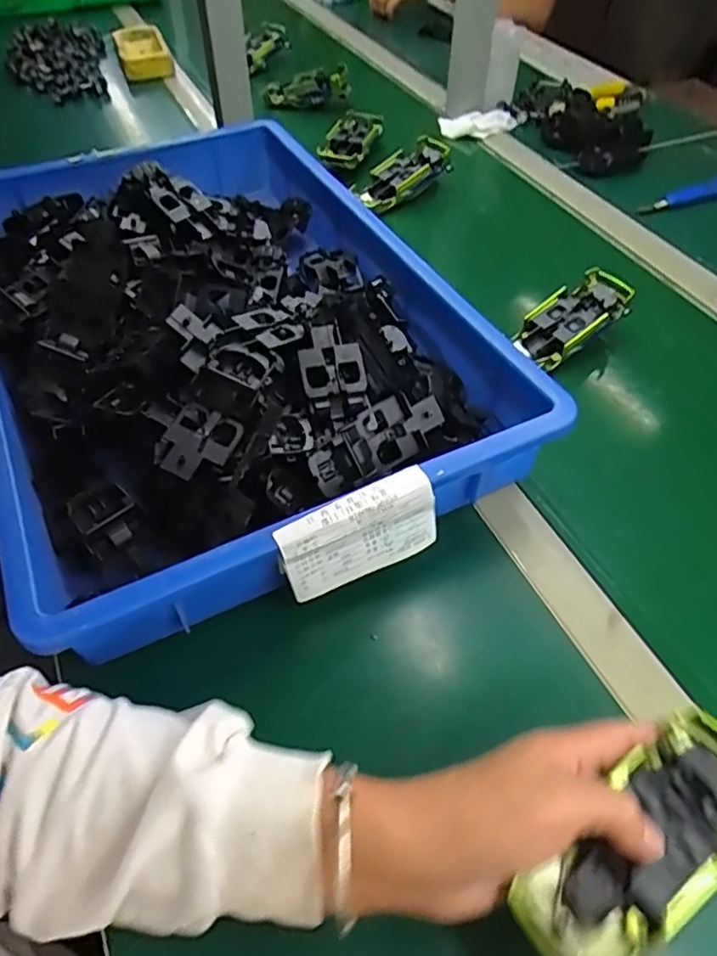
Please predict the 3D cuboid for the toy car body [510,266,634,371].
[{"bbox_3d":[0.201,-0.150,0.590,0.113,0.027,0.055,-38,59,-10],"label":"toy car body"}]

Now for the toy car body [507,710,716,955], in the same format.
[{"bbox_3d":[0.130,0.166,0.284,0.133,0.028,0.053,-34,58,-20],"label":"toy car body"}]

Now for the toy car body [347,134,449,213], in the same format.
[{"bbox_3d":[0.054,-0.376,0.780,0.122,0.035,0.049,-37,58,-4],"label":"toy car body"}]

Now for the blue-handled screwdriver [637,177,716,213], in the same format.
[{"bbox_3d":[0.408,-0.349,0.781,0.137,0.027,0.024,-17,53,-14],"label":"blue-handled screwdriver"}]

